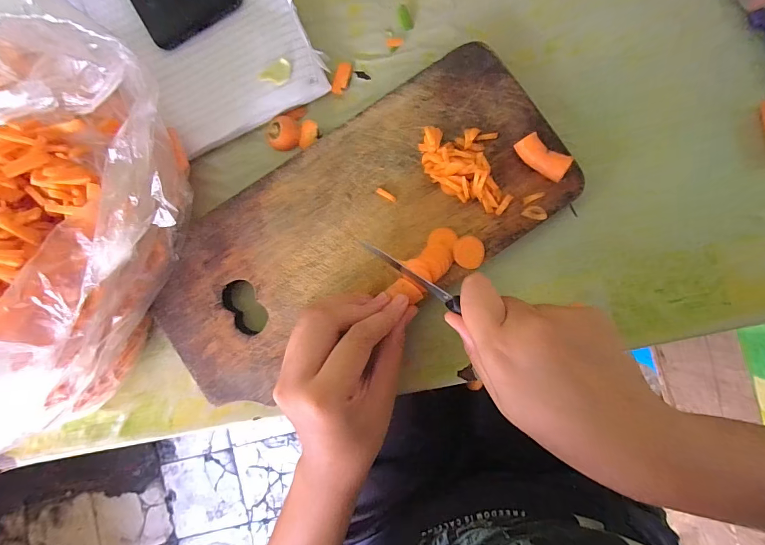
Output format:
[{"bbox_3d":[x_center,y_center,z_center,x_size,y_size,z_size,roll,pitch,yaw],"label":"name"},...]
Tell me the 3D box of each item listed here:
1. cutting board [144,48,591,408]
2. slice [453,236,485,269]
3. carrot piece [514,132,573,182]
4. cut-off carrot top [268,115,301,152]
[{"bbox_3d":[-0.020,-0.033,0.258,0.293,0.017,0.134,-31,86,1],"label":"cutting board"},{"bbox_3d":[0.058,-0.013,0.255,0.021,0.006,0.021,0,86,1],"label":"slice"},{"bbox_3d":[0.105,-0.076,0.251,0.036,0.014,0.017,37,88,4],"label":"carrot piece"},{"bbox_3d":[-0.073,-0.103,0.278,0.024,0.010,0.023,-9,86,1],"label":"cut-off carrot top"}]

